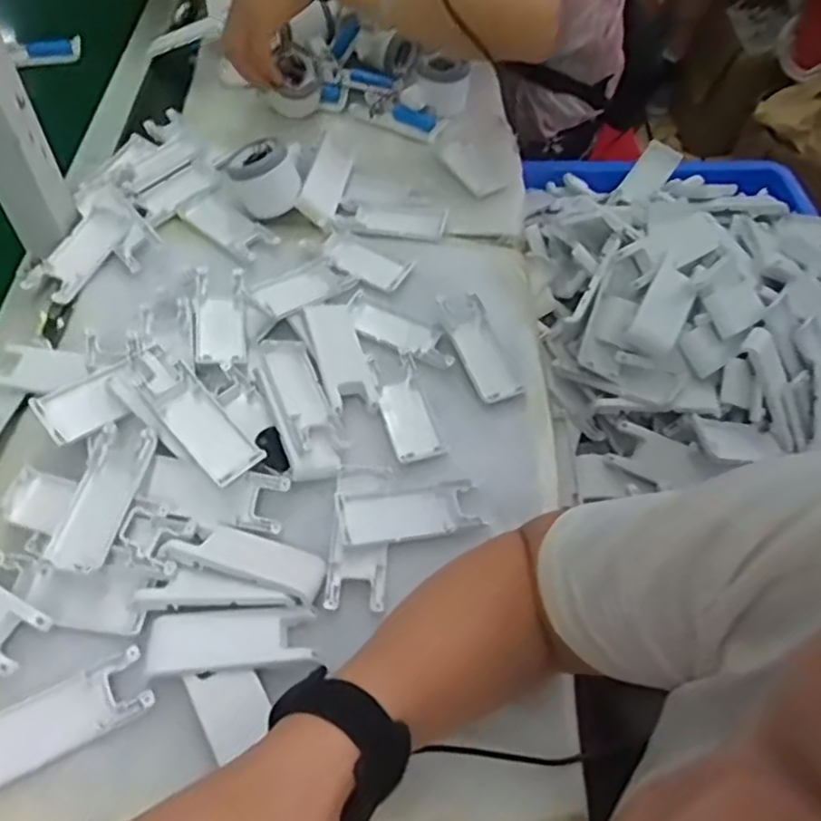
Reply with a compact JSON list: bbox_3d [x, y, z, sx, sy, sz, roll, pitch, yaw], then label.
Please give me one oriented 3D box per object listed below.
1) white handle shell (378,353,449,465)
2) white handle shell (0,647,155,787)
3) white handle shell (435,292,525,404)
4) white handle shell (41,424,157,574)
[{"bbox_3d":[-0.004,-0.002,0.550,0.037,0.011,0.098,-11,56,-12],"label":"white handle shell"},{"bbox_3d":[-0.204,0.177,0.391,0.104,0.008,0.039,-23,59,-19],"label":"white handle shell"},{"bbox_3d":[0.058,-0.053,0.570,0.038,0.018,0.102,-18,58,-16],"label":"white handle shell"},{"bbox_3d":[-0.208,0.057,0.460,0.044,0.014,0.100,11,54,4],"label":"white handle shell"}]

